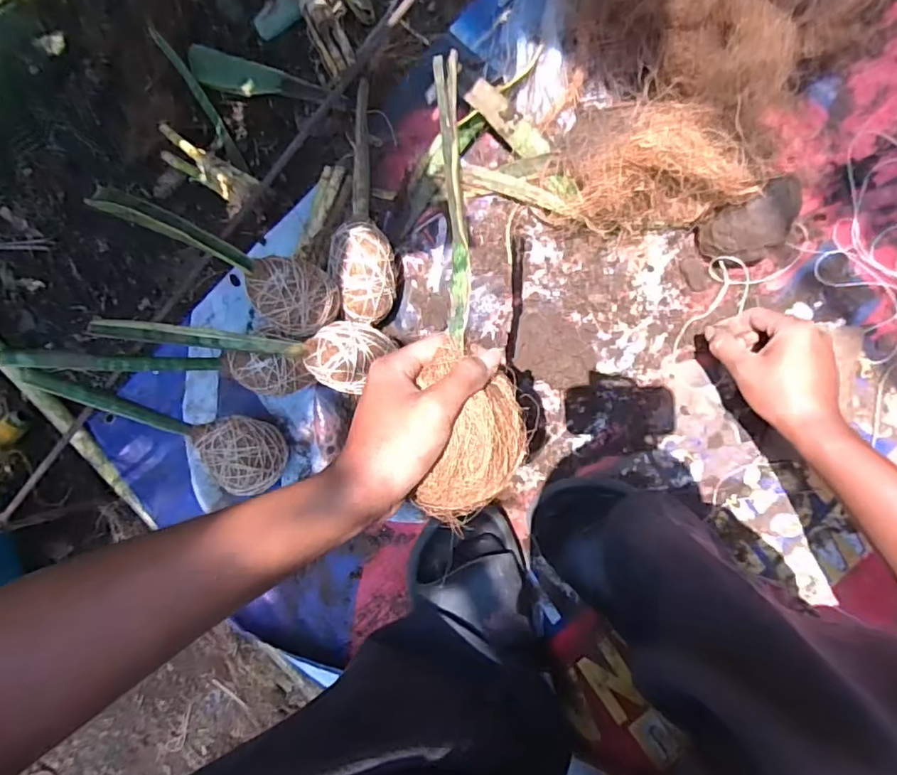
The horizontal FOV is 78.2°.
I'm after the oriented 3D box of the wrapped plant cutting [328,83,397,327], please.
[{"bbox_3d":[-0.091,-0.180,0.560,0.060,0.058,0.230,-10,87,12],"label":"wrapped plant cutting"}]

